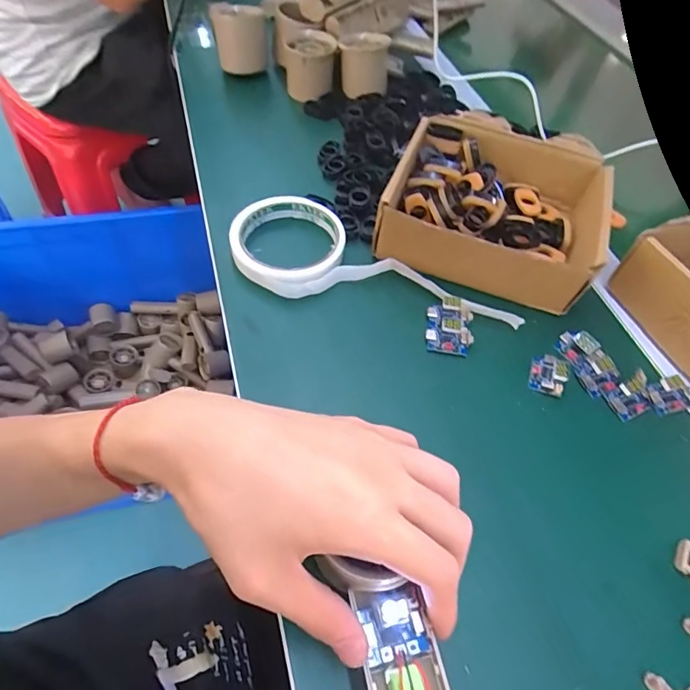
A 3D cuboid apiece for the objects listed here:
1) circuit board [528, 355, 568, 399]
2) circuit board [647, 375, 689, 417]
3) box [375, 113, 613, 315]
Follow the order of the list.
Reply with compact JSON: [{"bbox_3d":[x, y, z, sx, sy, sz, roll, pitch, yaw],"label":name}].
[{"bbox_3d":[0.144,0.020,0.328,0.023,0.013,0.030,19,55,7],"label":"circuit board"},{"bbox_3d":[0.228,0.034,0.323,0.029,0.012,0.023,-11,57,-13],"label":"circuit board"},{"bbox_3d":[0.124,-0.115,0.390,0.164,0.055,0.155,20,56,8],"label":"box"}]

